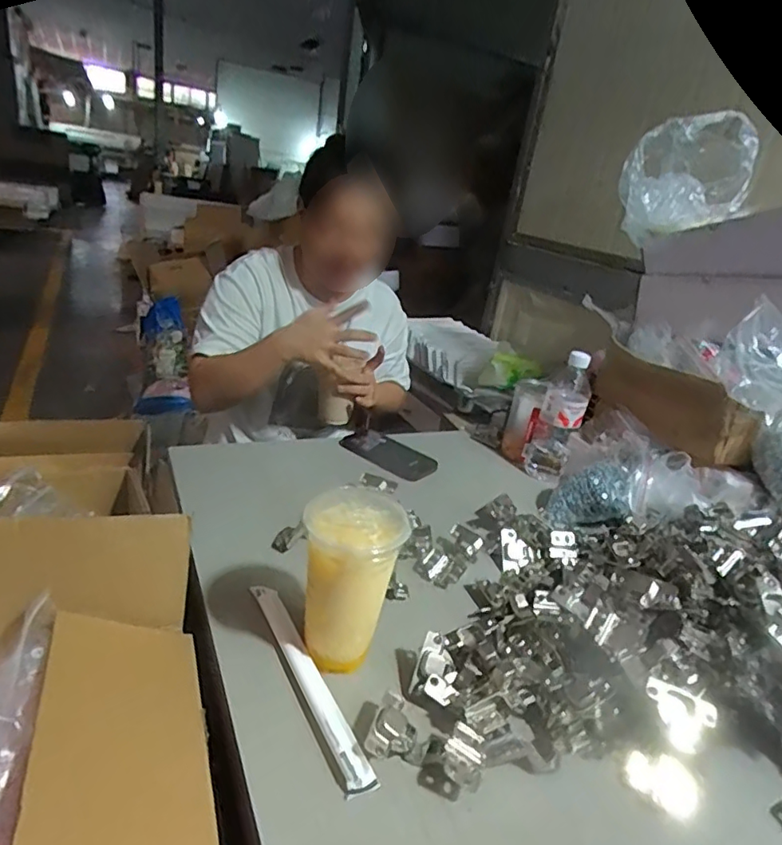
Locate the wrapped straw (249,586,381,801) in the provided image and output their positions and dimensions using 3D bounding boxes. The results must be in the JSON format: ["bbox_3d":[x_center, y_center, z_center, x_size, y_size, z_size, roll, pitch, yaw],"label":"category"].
[{"bbox_3d":[-0.078,0.220,0.494,0.027,0.014,0.233,-5,27,-31],"label":"wrapped straw"}]

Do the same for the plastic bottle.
[{"bbox_3d":[0.286,-0.003,0.932,0.073,0.229,0.086,17,24,17],"label":"plastic bottle"}]

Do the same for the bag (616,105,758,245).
[{"bbox_3d":[0.497,-0.411,0.926,0.188,0.192,0.119,19,24,21],"label":"bag"}]

